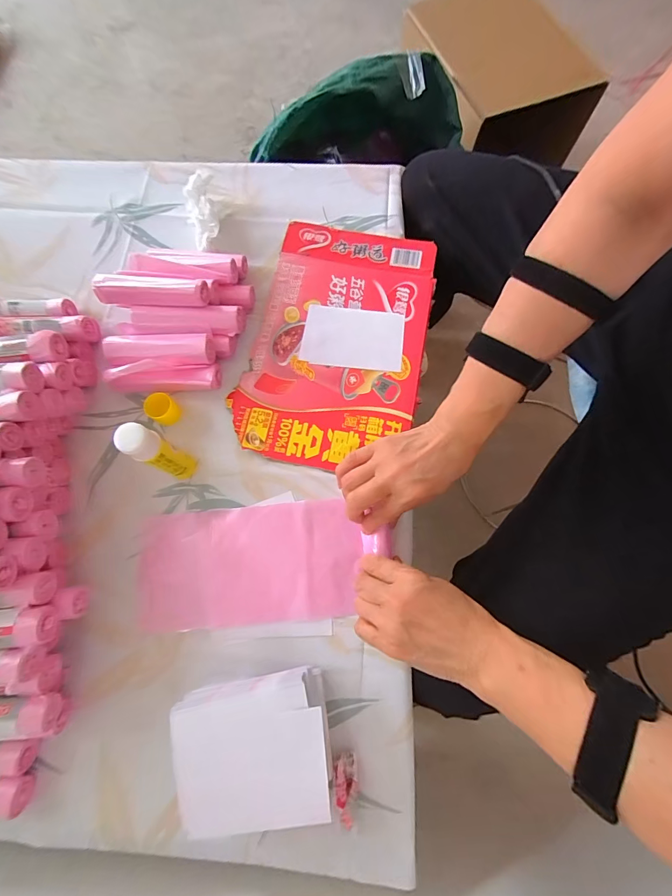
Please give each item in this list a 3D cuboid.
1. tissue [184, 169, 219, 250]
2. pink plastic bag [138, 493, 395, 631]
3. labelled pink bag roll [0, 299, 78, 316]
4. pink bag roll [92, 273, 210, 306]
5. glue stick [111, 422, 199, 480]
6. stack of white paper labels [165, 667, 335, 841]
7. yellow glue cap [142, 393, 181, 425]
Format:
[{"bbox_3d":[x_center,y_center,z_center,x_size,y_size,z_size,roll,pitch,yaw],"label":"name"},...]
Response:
[{"bbox_3d":[-0.172,-0.309,0.487,0.045,0.044,0.106,-12,74,-3],"label":"tissue"},{"bbox_3d":[-0.074,0.113,0.371,0.241,0.026,0.114,-5,74,-1],"label":"pink plastic bag"},{"bbox_3d":[-0.384,-0.164,0.451,0.136,0.029,0.025,0,74,0],"label":"labelled pink bag roll"},{"bbox_3d":[-0.200,-0.173,0.414,0.119,0.030,0.031,1,74,1],"label":"pink bag roll"},{"bbox_3d":[-0.169,0.006,0.361,0.028,0.105,0.027,0,74,0],"label":"glue stick"},{"bbox_3d":[-0.066,0.251,0.319,0.120,0.055,0.098,-10,74,-2],"label":"stack of white paper labels"},{"bbox_3d":[-0.194,-0.043,0.420,0.029,0.033,0.026,-37,77,-10],"label":"yellow glue cap"}]

